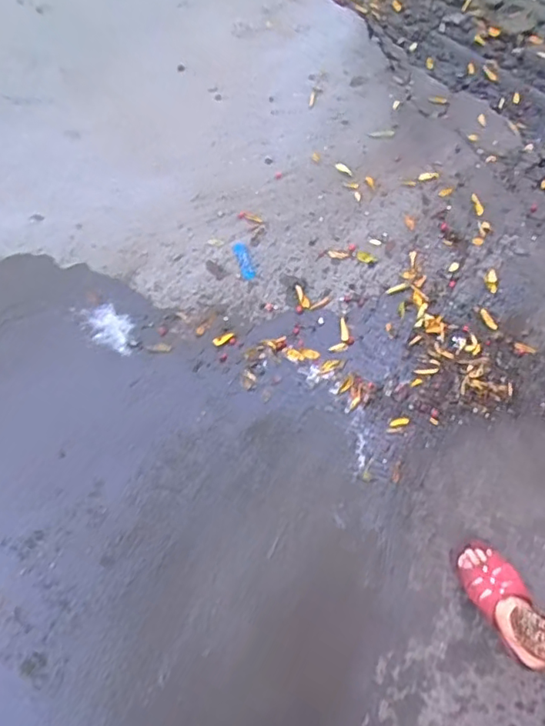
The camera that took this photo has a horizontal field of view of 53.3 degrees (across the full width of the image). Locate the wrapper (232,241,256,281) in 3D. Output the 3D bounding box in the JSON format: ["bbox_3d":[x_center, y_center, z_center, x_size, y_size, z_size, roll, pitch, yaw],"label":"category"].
[{"bbox_3d":[-0.066,-0.239,1.267,0.032,0.010,0.098,-18,68,-6],"label":"wrapper"}]

